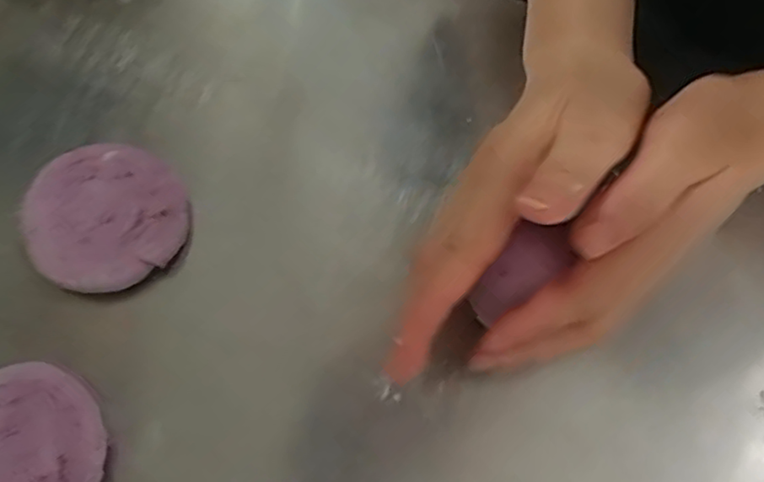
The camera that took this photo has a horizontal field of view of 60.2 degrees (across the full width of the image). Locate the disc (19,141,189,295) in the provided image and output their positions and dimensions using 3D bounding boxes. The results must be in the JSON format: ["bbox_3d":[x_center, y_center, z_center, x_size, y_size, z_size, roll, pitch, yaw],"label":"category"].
[{"bbox_3d":[-0.133,-0.011,0.319,0.071,0.016,0.072,1,68,-2],"label":"disc"}]

